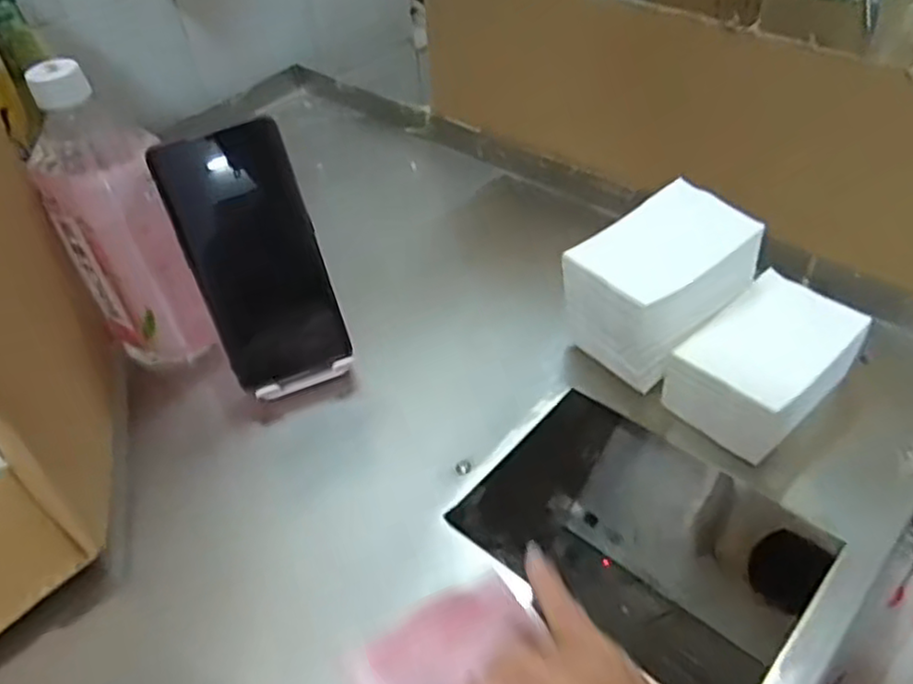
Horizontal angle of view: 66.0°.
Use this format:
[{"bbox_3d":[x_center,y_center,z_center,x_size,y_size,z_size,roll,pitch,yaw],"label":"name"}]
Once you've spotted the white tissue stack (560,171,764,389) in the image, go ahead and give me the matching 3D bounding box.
[{"bbox_3d":[0.129,-0.033,0.443,0.099,0.082,0.073,-28,48,-21],"label":"white tissue stack"}]

